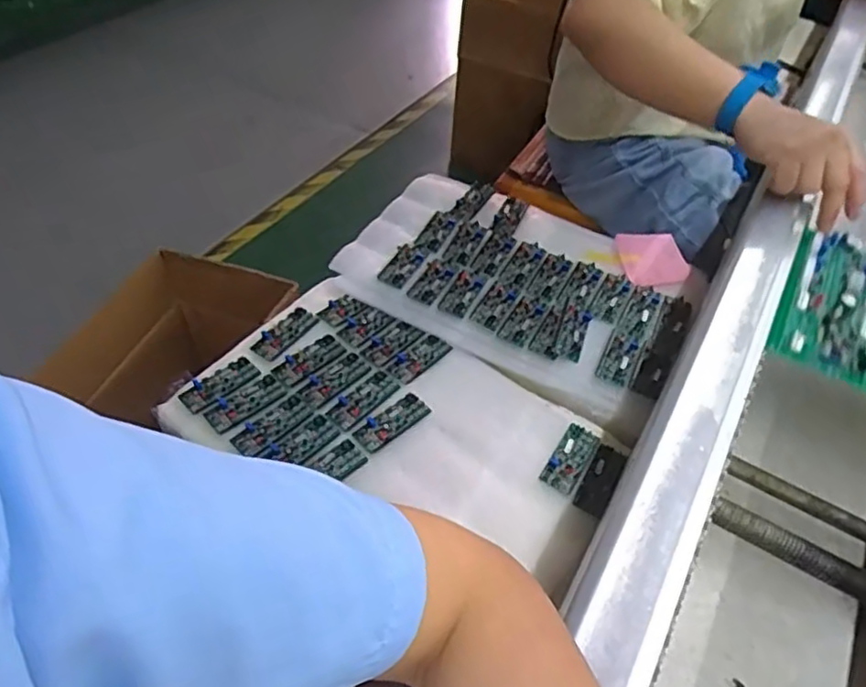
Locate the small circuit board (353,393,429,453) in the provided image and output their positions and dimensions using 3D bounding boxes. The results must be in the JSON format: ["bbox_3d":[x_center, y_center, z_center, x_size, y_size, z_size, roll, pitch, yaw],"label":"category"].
[{"bbox_3d":[-0.042,0.082,0.665,0.085,0.005,0.033,-32,59,-30],"label":"small circuit board"}]

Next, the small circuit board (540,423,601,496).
[{"bbox_3d":[0.142,0.117,0.652,0.034,0.006,0.081,28,51,18],"label":"small circuit board"}]

